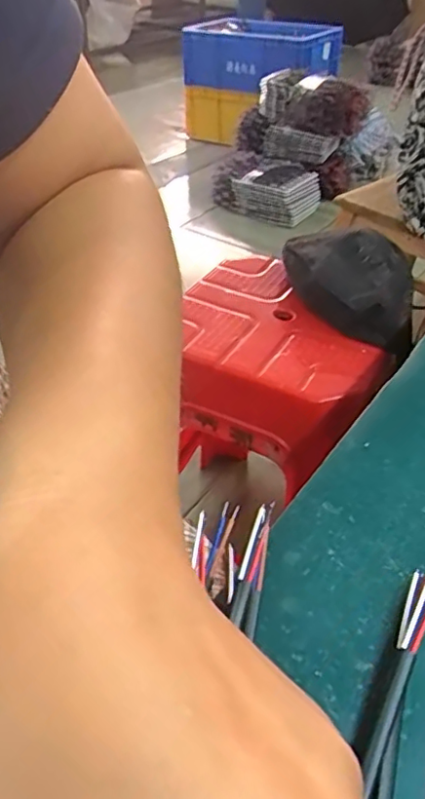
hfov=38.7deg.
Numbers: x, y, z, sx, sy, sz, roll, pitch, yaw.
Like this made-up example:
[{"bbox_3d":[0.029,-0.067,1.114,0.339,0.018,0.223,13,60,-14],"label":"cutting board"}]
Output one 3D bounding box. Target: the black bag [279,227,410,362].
[{"bbox_3d":[0.179,-0.140,0.772,0.122,0.087,0.206,-15,42,-19],"label":"black bag"}]

